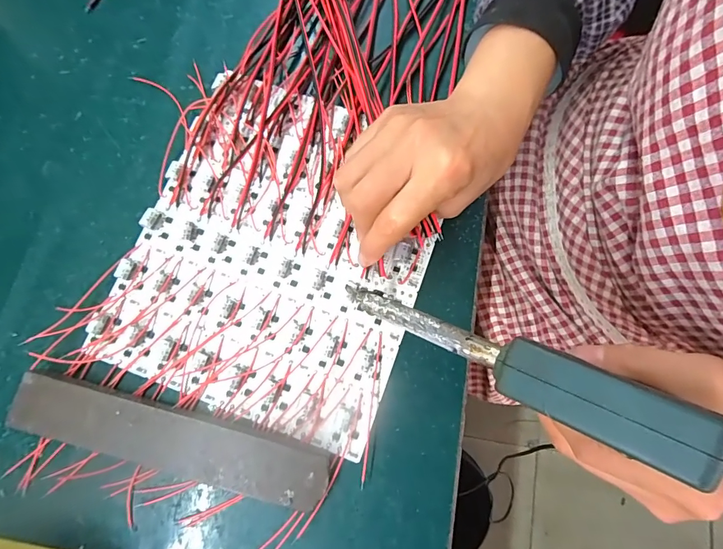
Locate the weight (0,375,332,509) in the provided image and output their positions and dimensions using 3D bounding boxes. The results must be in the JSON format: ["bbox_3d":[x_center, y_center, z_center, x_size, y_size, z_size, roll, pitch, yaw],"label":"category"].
[{"bbox_3d":[-0.119,0.103,0.250,0.198,0.019,0.038,13,78,4],"label":"weight"}]

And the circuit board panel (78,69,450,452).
[{"bbox_3d":[-0.056,-0.020,0.282,0.198,0.014,0.234,19,78,5],"label":"circuit board panel"}]

